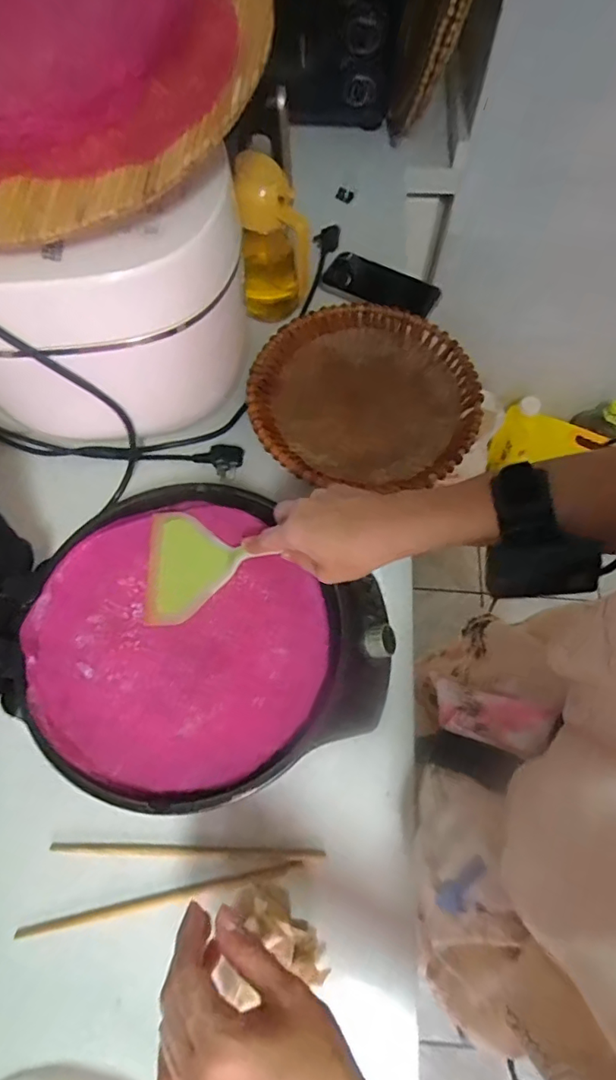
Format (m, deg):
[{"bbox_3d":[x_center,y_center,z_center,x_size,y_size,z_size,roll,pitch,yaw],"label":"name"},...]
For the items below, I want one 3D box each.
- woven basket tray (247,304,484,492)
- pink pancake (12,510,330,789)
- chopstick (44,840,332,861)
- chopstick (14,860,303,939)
[{"bbox_3d":[0.063,-0.161,0.622,0.246,0.064,0.232,6,66,3],"label":"woven basket tray"},{"bbox_3d":[-0.119,0.089,0.482,0.246,0.010,0.252,0,66,0],"label":"pink pancake"},{"bbox_3d":[-0.104,0.268,0.456,0.231,0.011,0.009,2,66,1],"label":"chopstick"},{"bbox_3d":[-0.121,0.301,0.445,0.232,0.015,0.009,-11,66,-5],"label":"chopstick"}]

